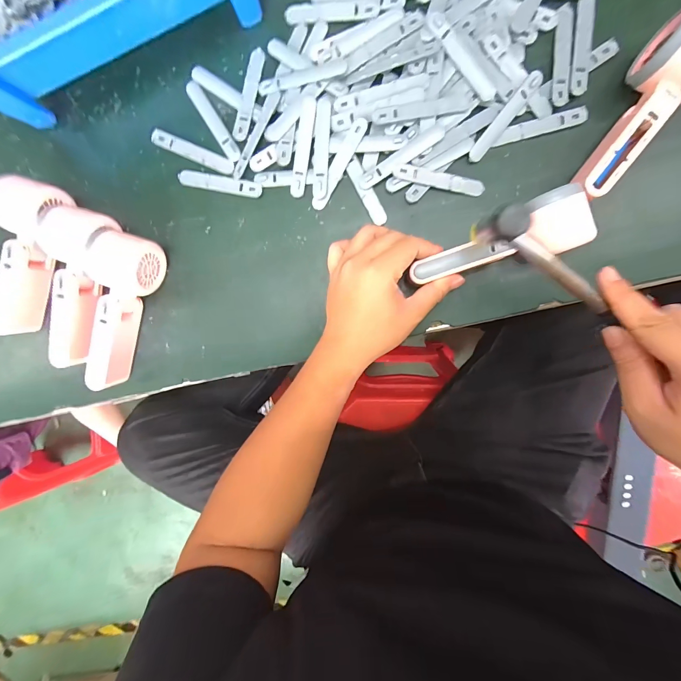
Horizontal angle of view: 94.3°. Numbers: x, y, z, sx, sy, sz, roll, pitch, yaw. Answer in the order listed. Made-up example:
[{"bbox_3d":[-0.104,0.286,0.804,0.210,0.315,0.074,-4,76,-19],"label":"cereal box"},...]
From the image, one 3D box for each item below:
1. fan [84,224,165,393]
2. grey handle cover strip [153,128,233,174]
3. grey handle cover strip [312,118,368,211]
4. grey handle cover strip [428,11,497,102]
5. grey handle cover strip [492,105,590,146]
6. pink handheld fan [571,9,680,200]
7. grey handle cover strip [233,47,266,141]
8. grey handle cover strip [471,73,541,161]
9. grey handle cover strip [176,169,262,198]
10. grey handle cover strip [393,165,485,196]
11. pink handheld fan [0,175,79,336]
[{"bbox_3d":[-0.236,-0.029,0.344,0.059,0.053,0.167,13,96,4],"label":"fan"},{"bbox_3d":[-0.159,-0.204,0.342,0.093,0.006,0.016,24,97,2],"label":"grey handle cover strip"},{"bbox_3d":[-0.002,-0.182,0.328,0.016,0.007,0.095,30,97,2],"label":"grey handle cover strip"},{"bbox_3d":[0.116,-0.274,0.303,0.019,0.010,0.097,-36,91,7],"label":"grey handle cover strip"},{"bbox_3d":[0.198,-0.213,0.315,0.088,0.005,0.015,-13,94,6],"label":"grey handle cover strip"},{"bbox_3d":[0.265,-0.206,0.283,0.056,0.053,0.156,39,97,0],"label":"pink handheld fan"},{"bbox_3d":[-0.096,-0.258,0.331,0.017,0.004,0.093,13,96,4],"label":"grey handle cover strip"},{"bbox_3d":[0.161,-0.219,0.311,0.015,0.010,0.090,39,97,1],"label":"grey handle cover strip"},{"bbox_3d":[-0.132,-0.171,0.344,0.095,0.004,0.018,12,96,4],"label":"grey handle cover strip"},{"bbox_3d":[0.101,-0.165,0.323,0.092,0.008,0.016,13,96,4],"label":"grey handle cover strip"},{"bbox_3d":[-0.337,-0.085,0.344,0.060,0.061,0.169,19,96,3],"label":"pink handheld fan"}]

